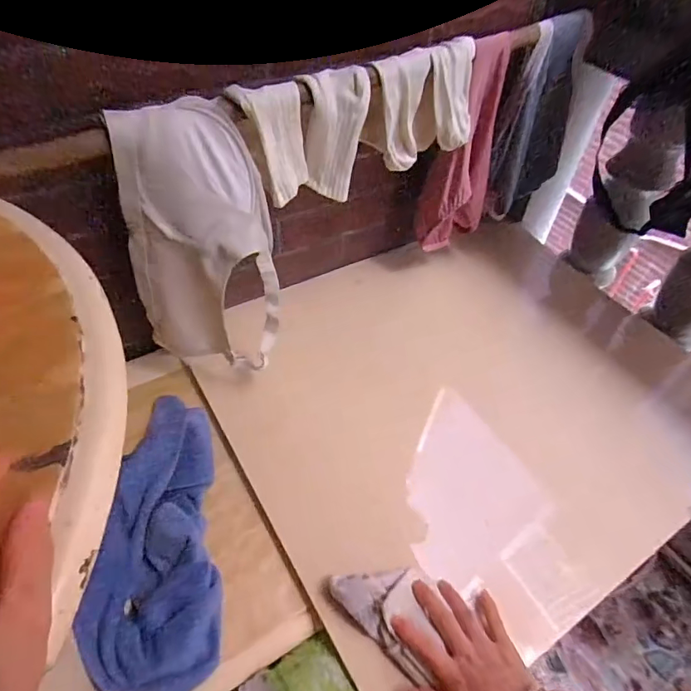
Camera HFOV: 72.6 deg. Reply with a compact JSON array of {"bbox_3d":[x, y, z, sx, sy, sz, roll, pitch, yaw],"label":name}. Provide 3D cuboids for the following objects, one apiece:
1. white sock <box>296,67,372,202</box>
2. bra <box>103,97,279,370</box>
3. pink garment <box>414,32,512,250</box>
[{"bbox_3d":[-0.010,-0.244,0.555,0.074,0.143,0.018,-2,42,1],"label":"white sock"},{"bbox_3d":[-0.157,-0.110,0.547,0.146,0.294,0.103,18,52,13],"label":"bra"},{"bbox_3d":[0.174,-0.281,0.700,0.067,0.298,0.092,36,58,25],"label":"pink garment"}]

